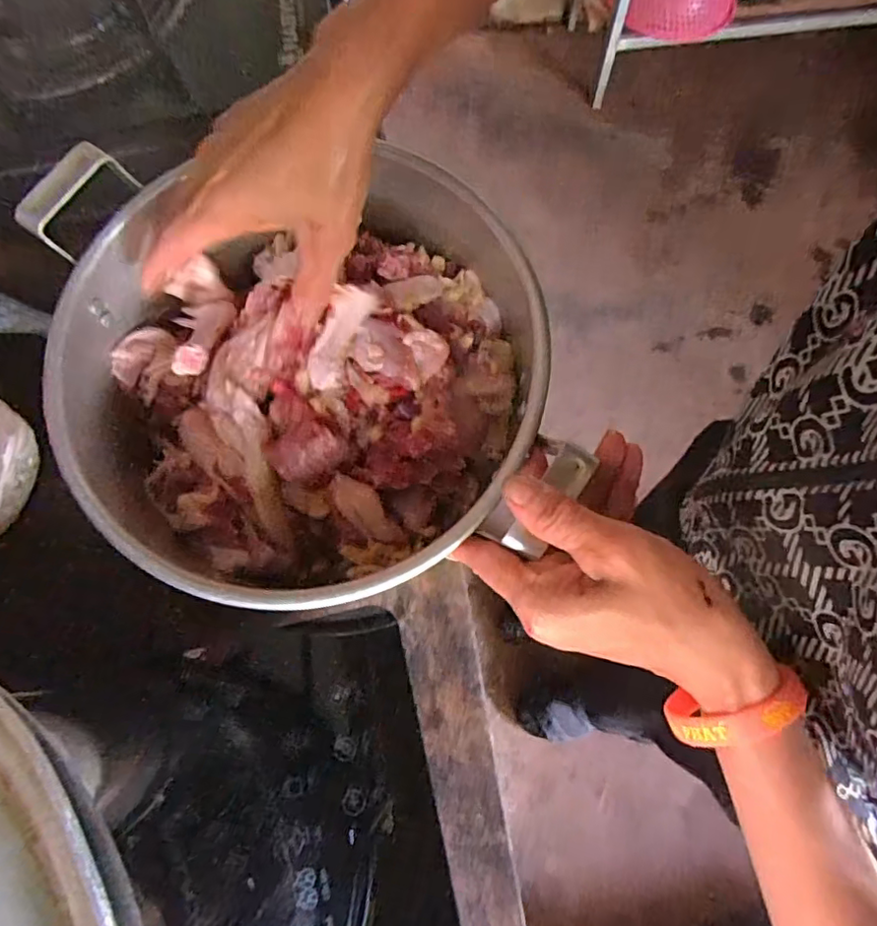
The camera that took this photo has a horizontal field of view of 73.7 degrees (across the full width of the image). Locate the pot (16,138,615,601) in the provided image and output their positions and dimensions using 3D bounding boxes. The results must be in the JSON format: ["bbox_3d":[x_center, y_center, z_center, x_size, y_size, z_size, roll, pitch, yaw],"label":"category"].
[{"bbox_3d":[-0.078,-0.039,0.354,0.260,0.146,0.251,-1,65,3],"label":"pot"}]

